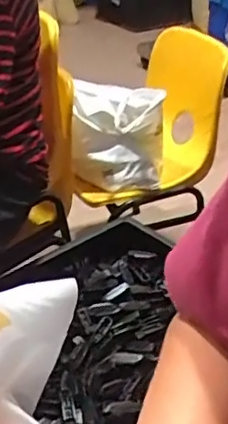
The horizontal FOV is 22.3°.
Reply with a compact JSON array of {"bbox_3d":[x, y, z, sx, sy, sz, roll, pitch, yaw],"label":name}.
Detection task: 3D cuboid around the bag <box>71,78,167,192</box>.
[{"bbox_3d":[0.010,-0.164,1.278,0.197,0.230,0.119,5,32,1],"label":"bag"}]

